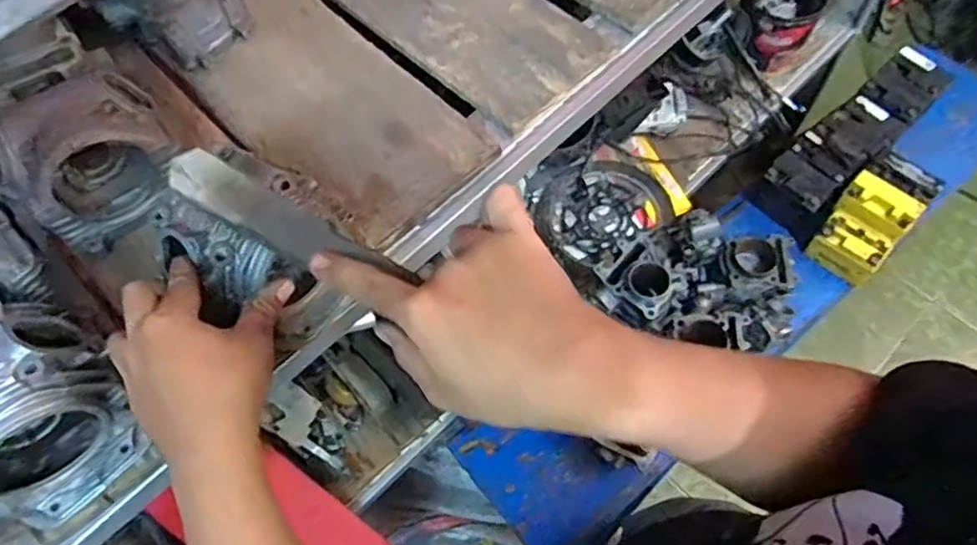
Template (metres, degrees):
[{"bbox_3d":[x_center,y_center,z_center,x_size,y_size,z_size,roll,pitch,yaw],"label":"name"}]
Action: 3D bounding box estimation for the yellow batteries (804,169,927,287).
[{"bbox_3d":[0.661,-0.078,1.151,0.117,0.119,0.132,36,72,17],"label":"yellow batteries"}]

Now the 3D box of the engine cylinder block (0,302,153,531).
[{"bbox_3d":[-0.333,0.099,0.467,0.128,0.101,0.127,41,74,18],"label":"engine cylinder block"}]

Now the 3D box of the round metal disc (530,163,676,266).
[{"bbox_3d":[0.217,-0.125,1.245,0.233,0.030,0.201,-30,68,-11],"label":"round metal disc"}]

